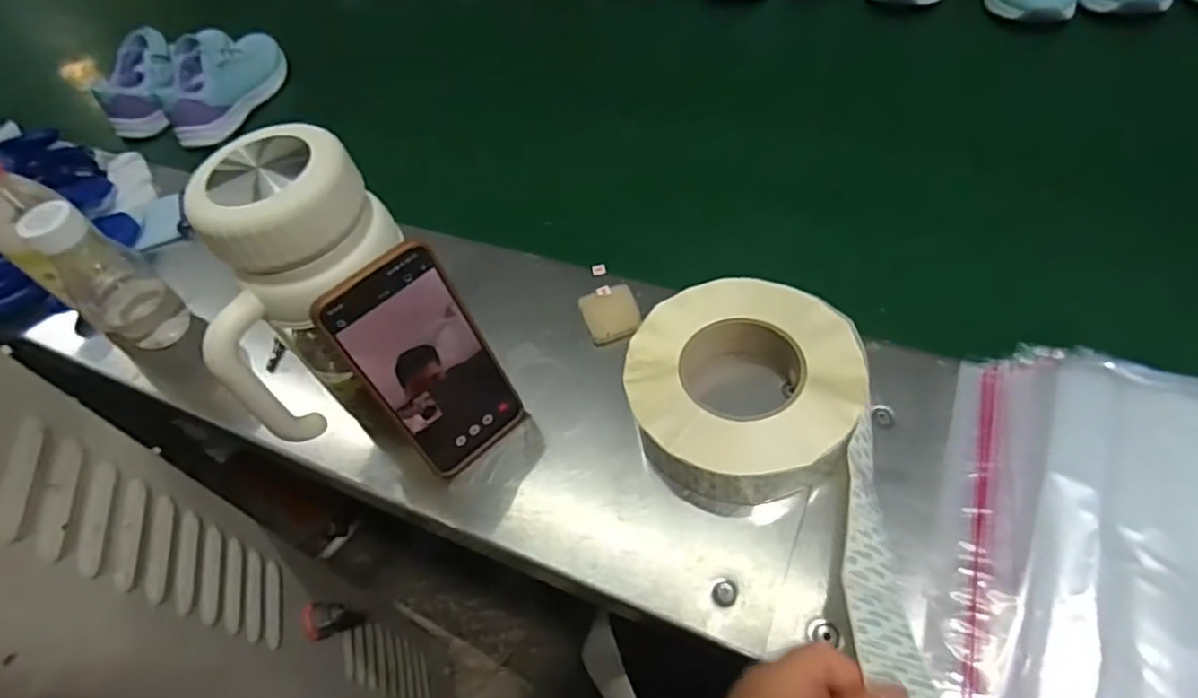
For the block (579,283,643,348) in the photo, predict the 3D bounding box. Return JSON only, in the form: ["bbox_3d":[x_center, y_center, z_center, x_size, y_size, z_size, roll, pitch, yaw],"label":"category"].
[{"bbox_3d":[0.010,-0.028,0.511,0.042,0.009,0.049,-18,53,-3],"label":"block"}]

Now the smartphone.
[{"bbox_3d":[-0.106,0.011,0.410,0.073,0.158,0.008,-39,41,-19],"label":"smartphone"}]

